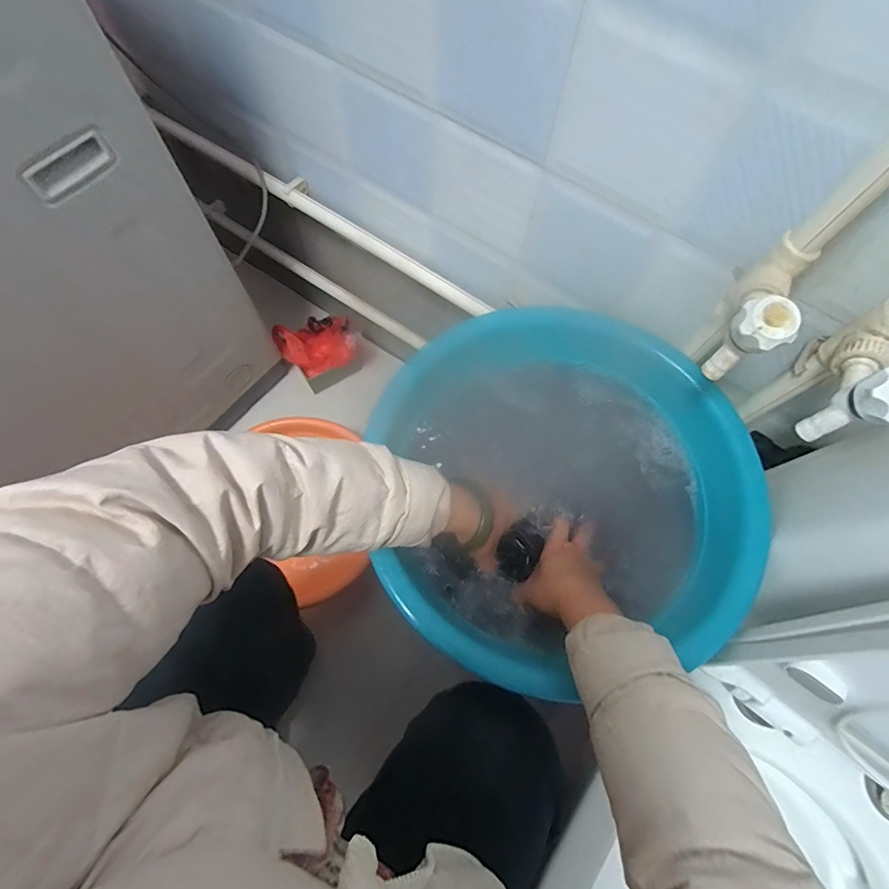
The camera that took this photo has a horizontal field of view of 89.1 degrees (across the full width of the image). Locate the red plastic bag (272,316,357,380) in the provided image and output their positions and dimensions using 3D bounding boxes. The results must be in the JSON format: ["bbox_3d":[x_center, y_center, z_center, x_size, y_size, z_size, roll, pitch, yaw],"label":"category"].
[{"bbox_3d":[-0.273,-0.213,0.980,0.165,0.070,0.120,-19,71,-9],"label":"red plastic bag"}]

